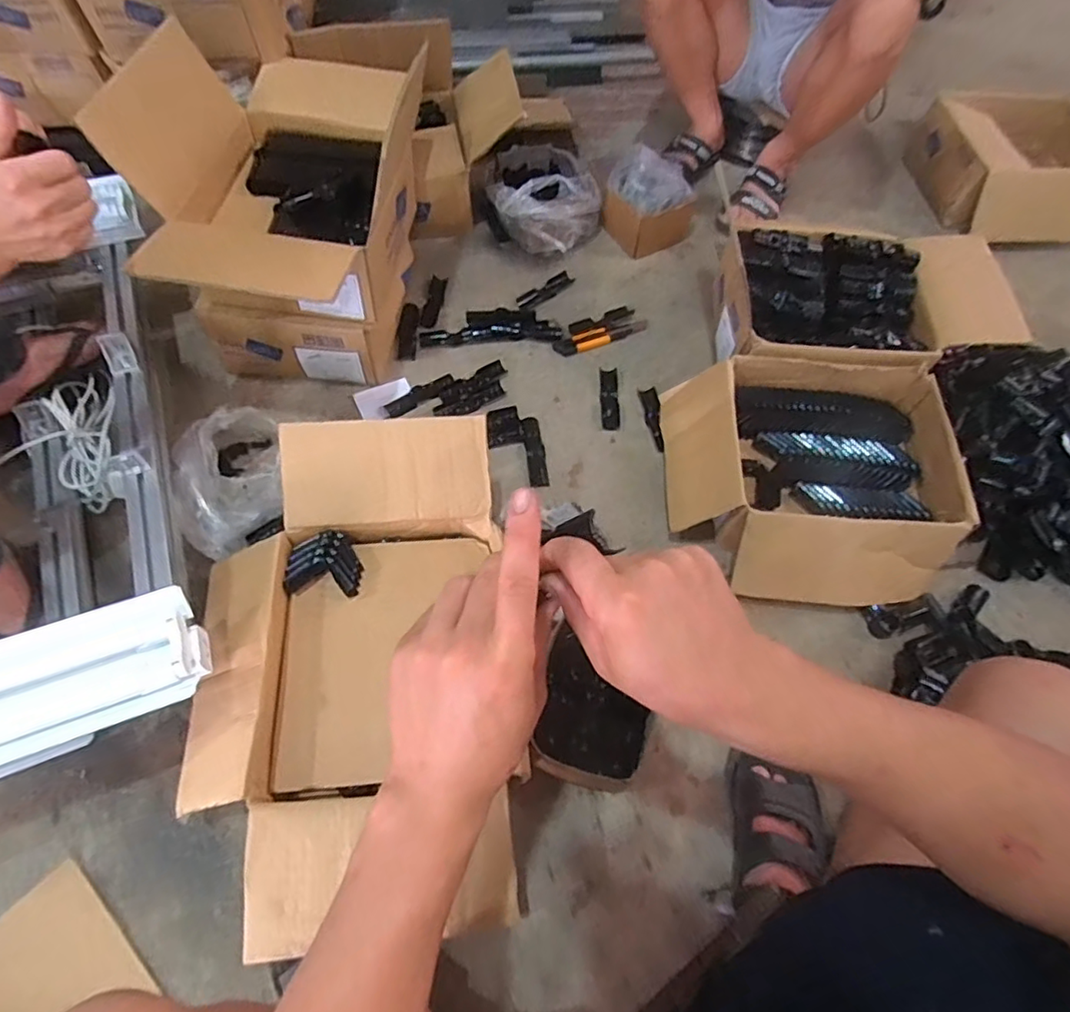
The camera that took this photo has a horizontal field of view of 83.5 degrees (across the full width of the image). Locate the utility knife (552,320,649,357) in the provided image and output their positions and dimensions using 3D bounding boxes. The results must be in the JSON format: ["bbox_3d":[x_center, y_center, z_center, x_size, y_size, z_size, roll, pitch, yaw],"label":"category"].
[{"bbox_3d":[0.122,-0.310,1.091,0.179,0.019,0.044,-22,63,-14],"label":"utility knife"}]

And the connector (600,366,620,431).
[{"bbox_3d":[0.127,-0.182,1.021,0.030,0.015,0.120,1,60,-2],"label":"connector"}]

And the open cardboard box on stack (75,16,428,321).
[{"bbox_3d":[-0.381,-0.508,0.909,0.347,0.230,0.551,6,61,0],"label":"open cardboard box on stack"}]

